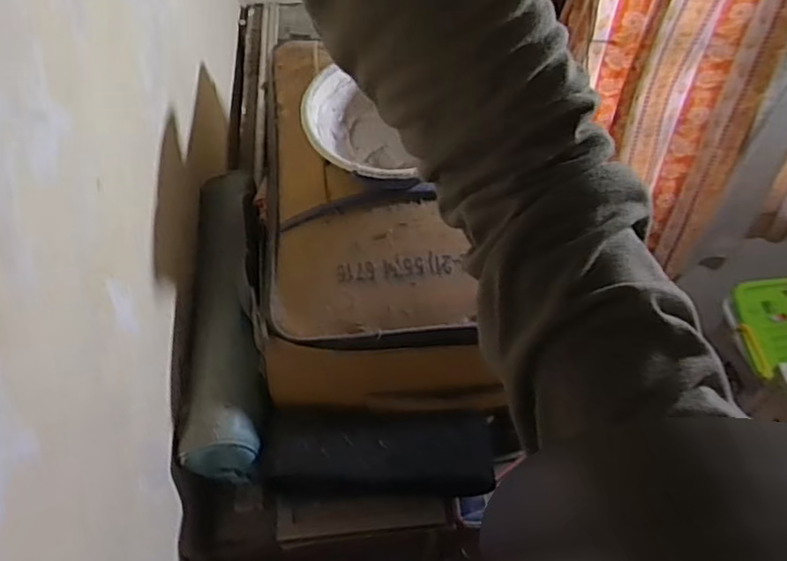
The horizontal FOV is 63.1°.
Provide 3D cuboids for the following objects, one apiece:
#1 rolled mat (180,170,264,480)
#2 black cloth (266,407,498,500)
[{"bbox_3d":[-0.215,0.034,0.823,0.087,0.095,0.424,-5,53,-5],"label":"rolled mat"},{"bbox_3d":[-0.017,0.194,0.728,0.261,0.084,0.081,1,52,-1],"label":"black cloth"}]

